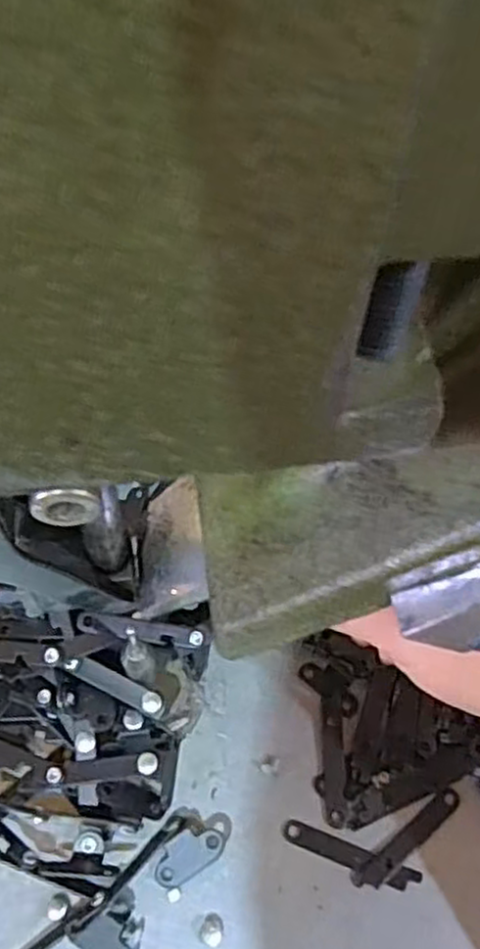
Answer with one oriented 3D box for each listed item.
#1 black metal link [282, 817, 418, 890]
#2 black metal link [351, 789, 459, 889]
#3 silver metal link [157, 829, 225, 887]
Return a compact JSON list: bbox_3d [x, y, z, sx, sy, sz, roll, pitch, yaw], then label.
[{"bbox_3d":[0.043,0.149,0.281,0.054,0.004,0.008,20,62,8],"label":"black metal link"},{"bbox_3d":[0.067,0.144,0.284,0.054,0.004,0.009,-33,67,-18],"label":"black metal link"},{"bbox_3d":[-0.020,0.146,0.277,0.029,0.007,0.014,-28,66,-17],"label":"silver metal link"}]

